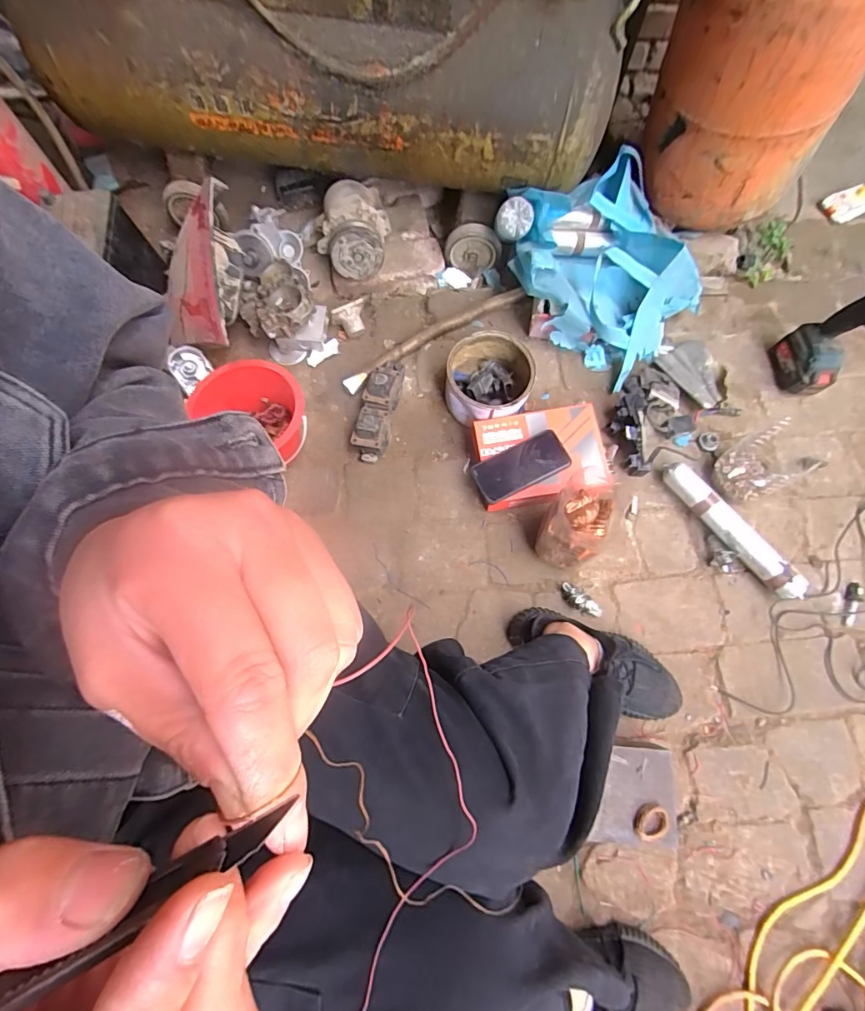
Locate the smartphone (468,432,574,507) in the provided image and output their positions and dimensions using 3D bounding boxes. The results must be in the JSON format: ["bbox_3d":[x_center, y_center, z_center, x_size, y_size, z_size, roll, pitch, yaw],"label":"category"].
[{"bbox_3d":[0.149,-0.068,0.786,0.160,0.012,0.078,-25,74,-7],"label":"smartphone"}]

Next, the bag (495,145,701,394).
[{"bbox_3d":[0.333,-0.448,0.891,0.318,0.147,0.360,-24,73,-7],"label":"bag"}]

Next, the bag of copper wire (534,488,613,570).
[{"bbox_3d":[0.218,0.039,0.742,0.091,0.147,0.101,16,74,6],"label":"bag of copper wire"}]

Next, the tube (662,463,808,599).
[{"bbox_3d":[0.500,0.040,0.787,0.048,0.047,0.278,-36,75,-10],"label":"tube"}]

